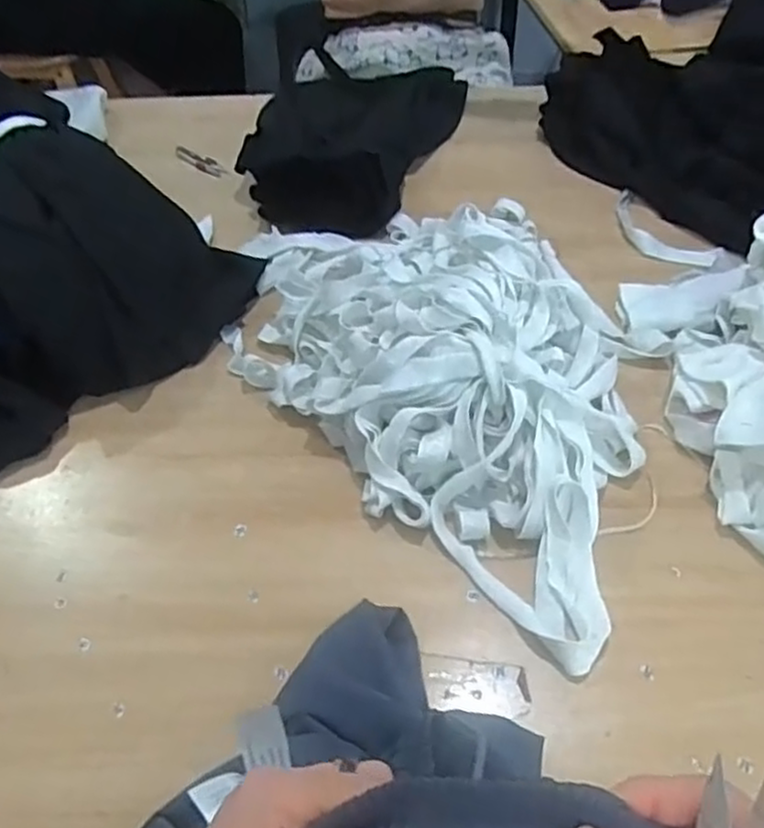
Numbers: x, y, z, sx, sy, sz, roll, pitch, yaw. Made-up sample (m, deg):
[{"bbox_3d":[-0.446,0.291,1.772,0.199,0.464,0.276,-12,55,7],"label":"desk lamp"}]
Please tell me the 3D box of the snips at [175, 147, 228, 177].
[{"bbox_3d":[-0.263,-0.364,1.035,0.109,0.007,0.026,34,57,26],"label":"snips"}]

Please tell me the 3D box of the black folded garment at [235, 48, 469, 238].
[{"bbox_3d":[-0.044,-0.409,1.007,0.239,0.089,0.420,14,51,15],"label":"black folded garment"}]

